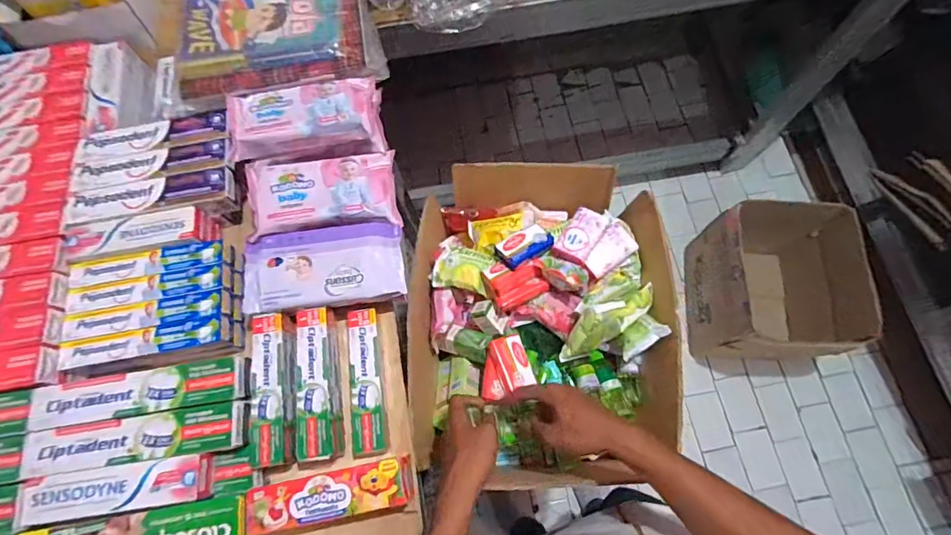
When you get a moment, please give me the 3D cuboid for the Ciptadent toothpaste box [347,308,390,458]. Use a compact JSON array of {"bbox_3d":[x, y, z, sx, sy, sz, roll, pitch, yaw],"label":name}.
[{"bbox_3d":[-0.131,0.136,0.549,0.038,0.027,0.165,-8,71,-1],"label":"Ciptadent toothpaste box"}]

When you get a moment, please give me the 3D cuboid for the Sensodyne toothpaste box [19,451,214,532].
[{"bbox_3d":[-0.374,0.233,0.478,0.180,0.026,0.048,-9,71,-2],"label":"Sensodyne toothpaste box"}]

